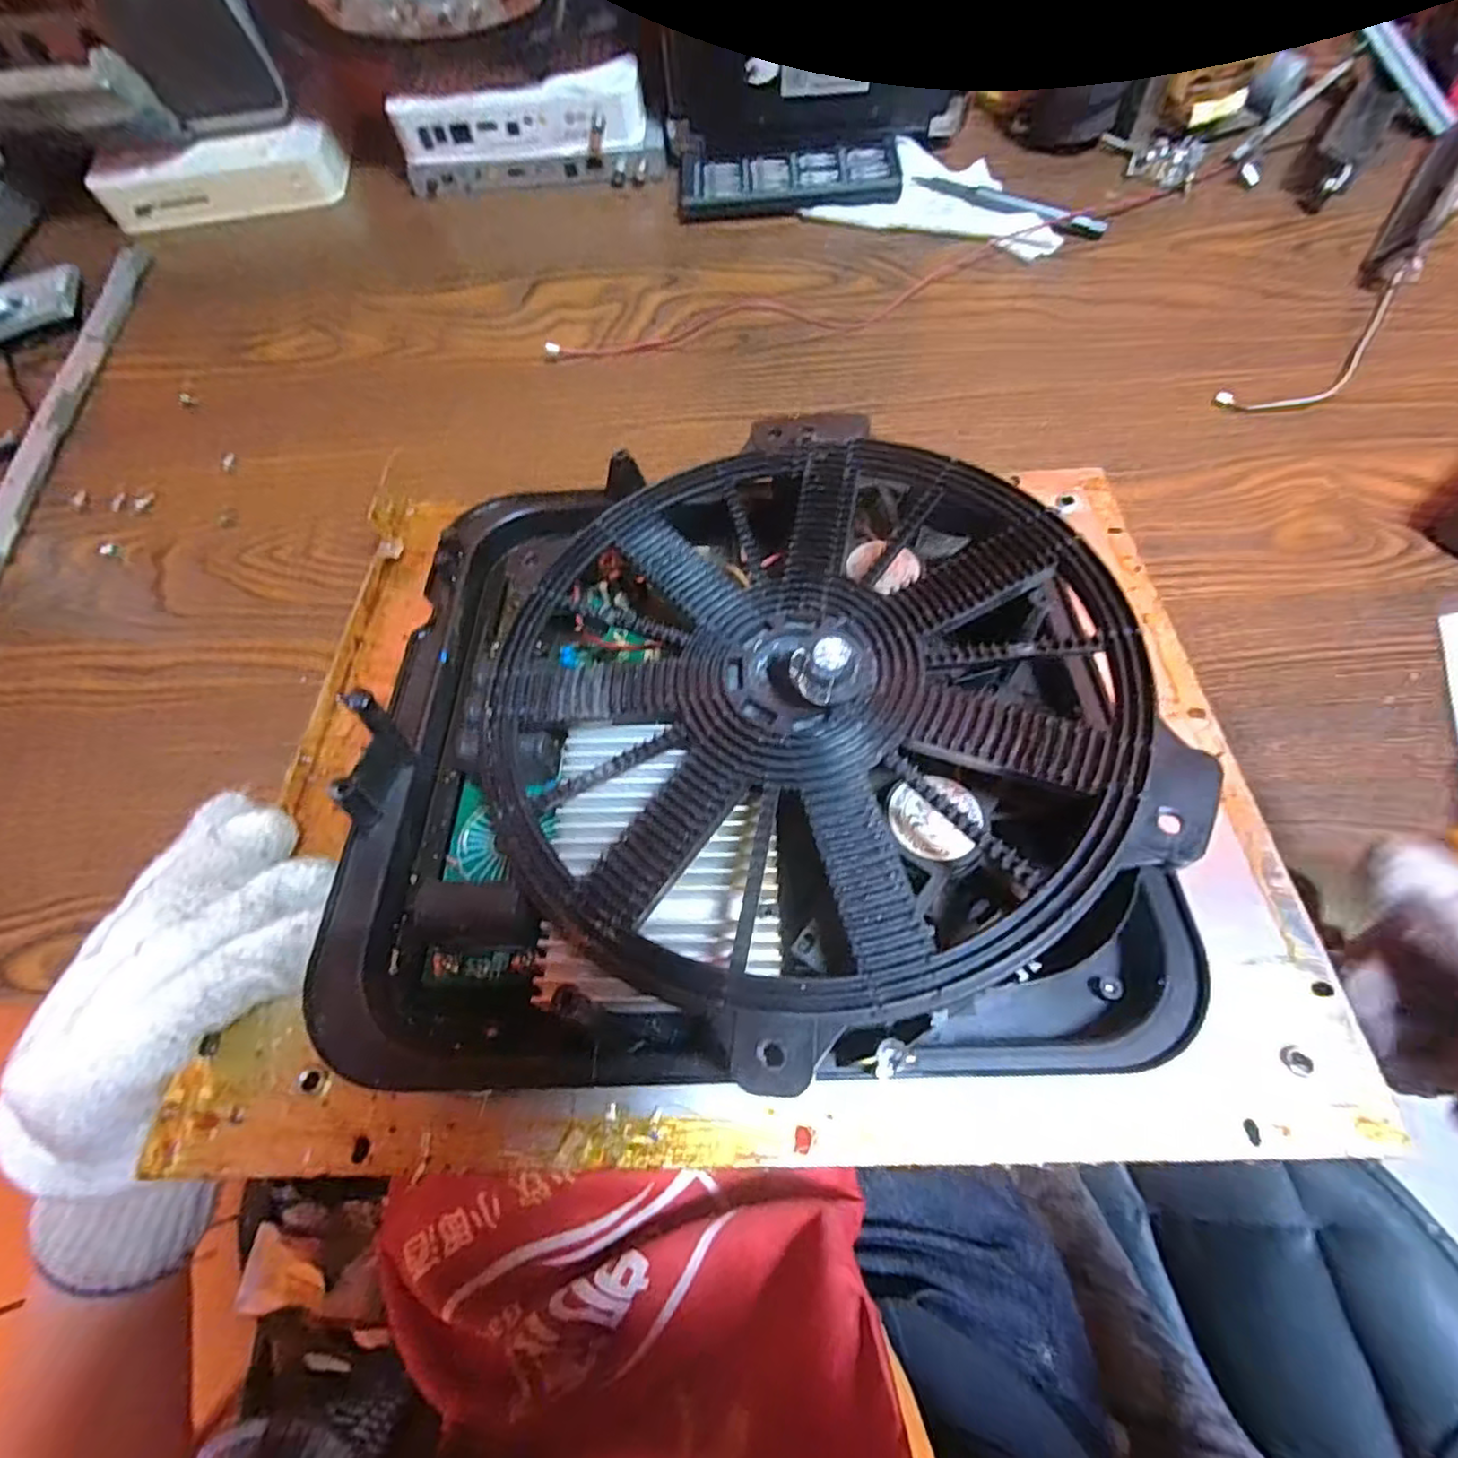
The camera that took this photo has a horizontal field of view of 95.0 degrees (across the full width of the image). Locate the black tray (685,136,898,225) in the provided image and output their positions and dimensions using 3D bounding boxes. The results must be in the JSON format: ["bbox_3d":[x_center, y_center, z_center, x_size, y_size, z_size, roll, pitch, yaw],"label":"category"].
[{"bbox_3d":[0.043,-0.389,0.474,0.153,0.016,0.059,0,69,2],"label":"black tray"}]

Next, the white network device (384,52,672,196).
[{"bbox_3d":[-0.141,-0.420,0.472,0.182,0.052,0.031,-8,69,-1],"label":"white network device"}]

